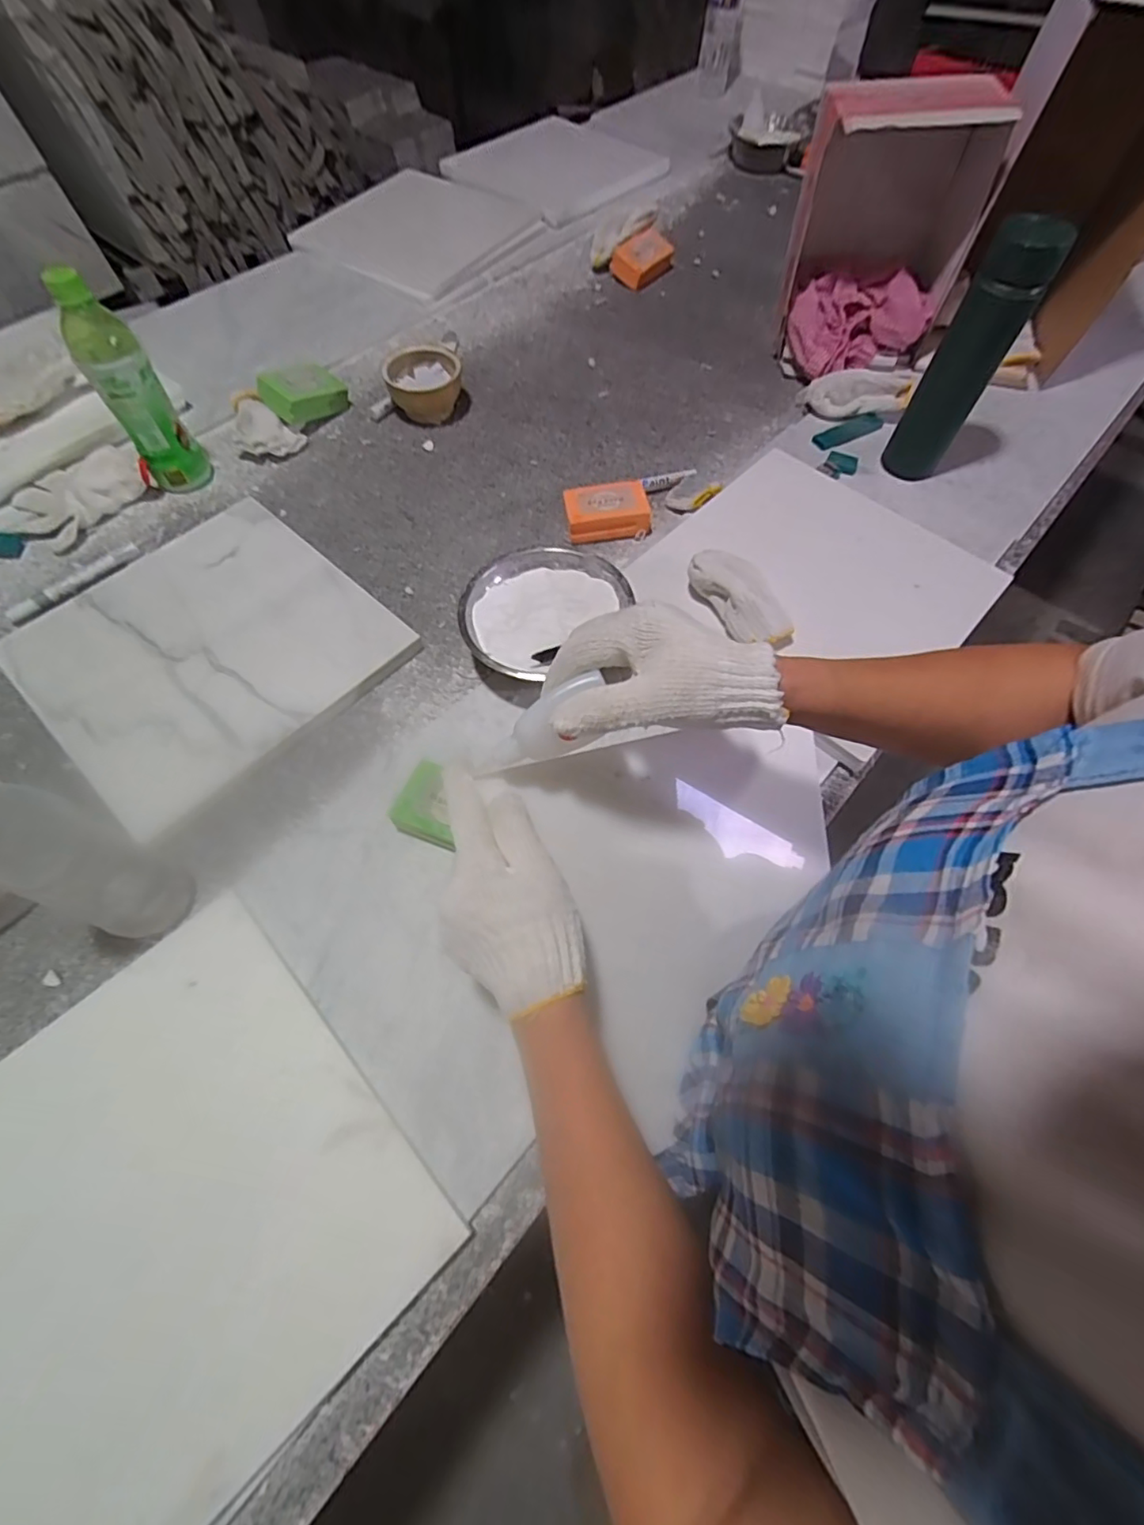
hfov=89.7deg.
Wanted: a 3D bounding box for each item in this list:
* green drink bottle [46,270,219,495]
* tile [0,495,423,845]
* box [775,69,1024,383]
[{"bbox_3d":[-0.469,-0.392,0.616,0.066,0.196,0.057,-31,68,-14],"label":"green drink bottle"},{"bbox_3d":[-0.364,-0.120,0.574,0.306,0.020,0.298,39,71,17],"label":"tile"},{"bbox_3d":[0.385,-0.646,0.725,0.220,0.257,0.172,13,64,5],"label":"box"}]

